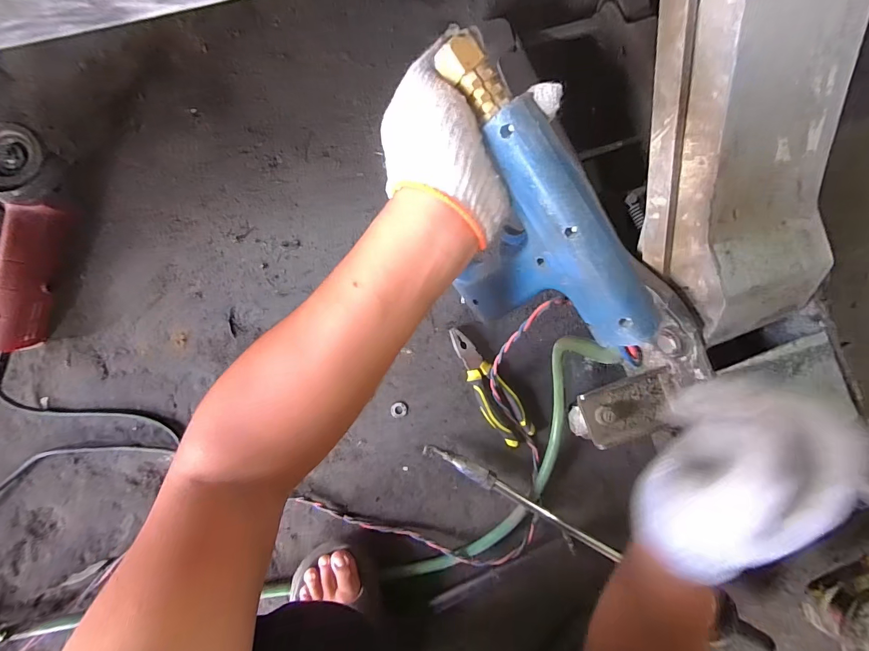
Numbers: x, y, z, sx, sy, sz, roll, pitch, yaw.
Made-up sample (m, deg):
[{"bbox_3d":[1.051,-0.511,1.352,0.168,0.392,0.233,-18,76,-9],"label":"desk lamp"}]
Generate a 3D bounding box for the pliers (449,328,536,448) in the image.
[{"bbox_3d":[0.083,0.090,0.614,0.056,0.021,0.192,-28,88,-7],"label":"pliers"}]

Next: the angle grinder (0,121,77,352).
[{"bbox_3d":[-0.532,-0.105,0.515,0.080,0.071,0.280,9,101,-6],"label":"angle grinder"}]

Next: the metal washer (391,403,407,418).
[{"bbox_3d":[-0.054,0.129,0.608,0.024,0.004,0.023,1,85,-5],"label":"metal washer"}]

